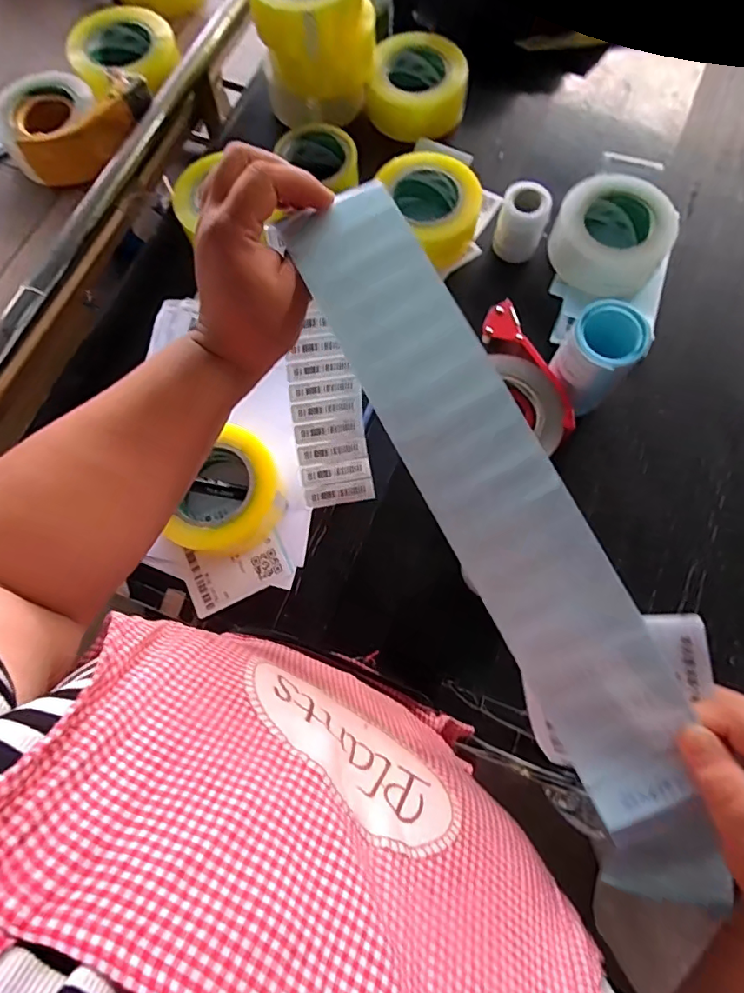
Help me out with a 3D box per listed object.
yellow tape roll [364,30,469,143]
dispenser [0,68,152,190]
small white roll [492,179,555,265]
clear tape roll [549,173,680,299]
[{"bbox_3d":[0.058,-0.520,0.639,0.125,0.050,0.122,11,75,5],"label":"yellow tape roll"},{"bbox_3d":[-0.354,-0.450,0.594,0.170,0.056,0.121,-37,78,-9],"label":"dispenser"},{"bbox_3d":[0.169,-0.308,0.566,0.051,0.066,0.047,17,75,7],"label":"small white roll"},{"bbox_3d":[0.264,-0.288,0.557,0.121,0.063,0.101,36,78,11],"label":"clear tape roll"}]

